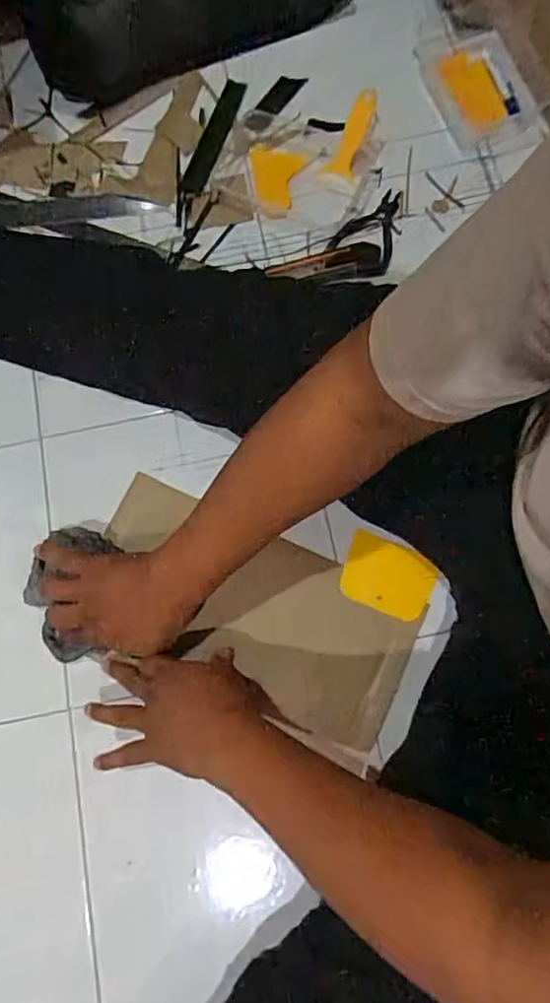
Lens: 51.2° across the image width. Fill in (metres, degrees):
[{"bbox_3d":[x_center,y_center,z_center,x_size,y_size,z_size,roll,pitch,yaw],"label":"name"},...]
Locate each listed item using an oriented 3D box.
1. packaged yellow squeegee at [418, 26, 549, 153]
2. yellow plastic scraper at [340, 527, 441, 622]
[{"bbox_3d":[0.253,-0.538,0.747,0.109,0.032,0.209,-19,75,4],"label":"packaged yellow squeegee"},{"bbox_3d":[0.117,0.078,0.600,0.094,0.004,0.070,23,80,12],"label":"yellow plastic scraper"}]

